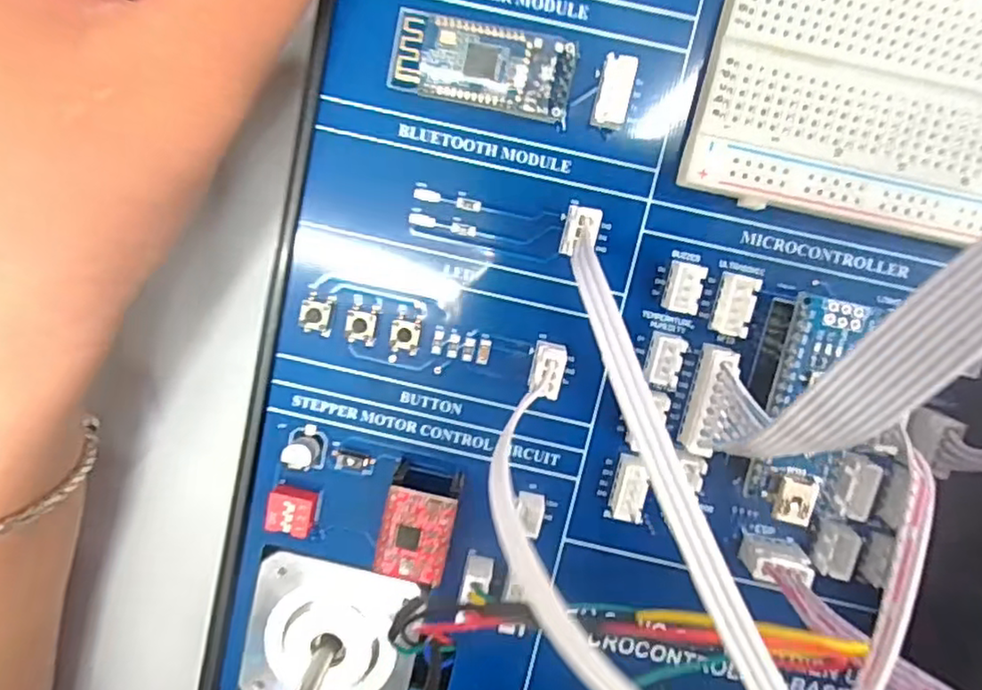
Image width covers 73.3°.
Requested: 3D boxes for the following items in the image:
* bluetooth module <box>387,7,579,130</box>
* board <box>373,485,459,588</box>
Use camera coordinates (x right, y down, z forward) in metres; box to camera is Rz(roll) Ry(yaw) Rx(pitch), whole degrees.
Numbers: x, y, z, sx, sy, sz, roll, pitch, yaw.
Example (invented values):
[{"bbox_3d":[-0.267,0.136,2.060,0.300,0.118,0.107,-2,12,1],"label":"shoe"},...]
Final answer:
[{"bbox_3d":[-0.002,-0.058,0.138,0.038,0.004,0.016,12,99,4],"label":"bluetooth module"},{"bbox_3d":[-0.016,0.041,0.151,0.015,0.014,0.020,14,99,4],"label":"board"}]

